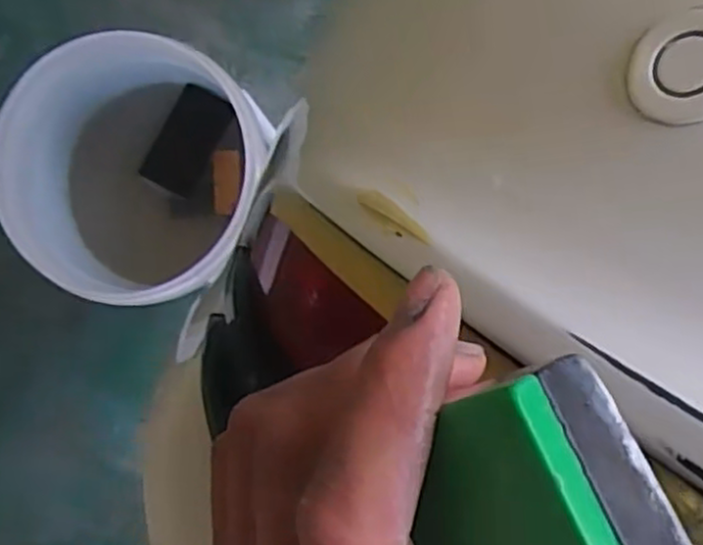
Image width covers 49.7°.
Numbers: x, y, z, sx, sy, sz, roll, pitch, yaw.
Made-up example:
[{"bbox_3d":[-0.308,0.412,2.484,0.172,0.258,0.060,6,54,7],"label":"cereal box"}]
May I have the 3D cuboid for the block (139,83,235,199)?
[{"bbox_3d":[-0.214,-0.171,0.982,0.074,0.040,0.136,26,91,4],"label":"block"}]

